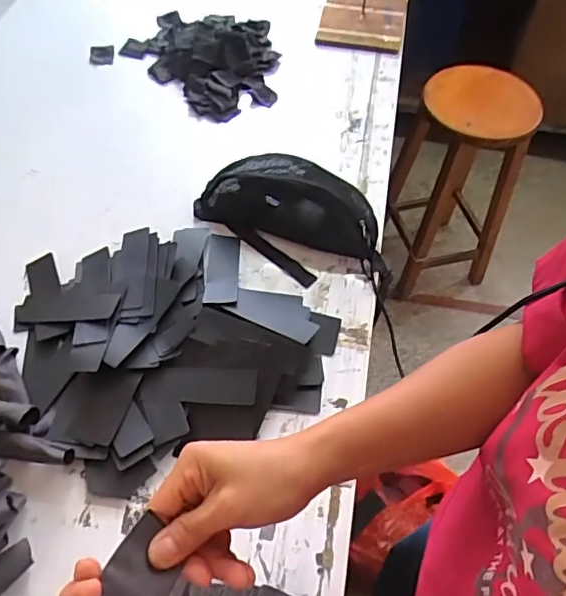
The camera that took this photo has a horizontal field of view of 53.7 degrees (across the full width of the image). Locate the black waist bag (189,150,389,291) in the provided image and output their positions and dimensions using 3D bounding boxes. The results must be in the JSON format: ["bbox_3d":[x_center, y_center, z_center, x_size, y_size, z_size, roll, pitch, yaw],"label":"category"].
[{"bbox_3d":[0.019,-0.133,0.876,0.309,0.082,0.156,31,61,18],"label":"black waist bag"}]

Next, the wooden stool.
[{"bbox_3d":[0.472,-0.299,1.552,0.310,0.603,0.302,6,56,3],"label":"wooden stool"}]

